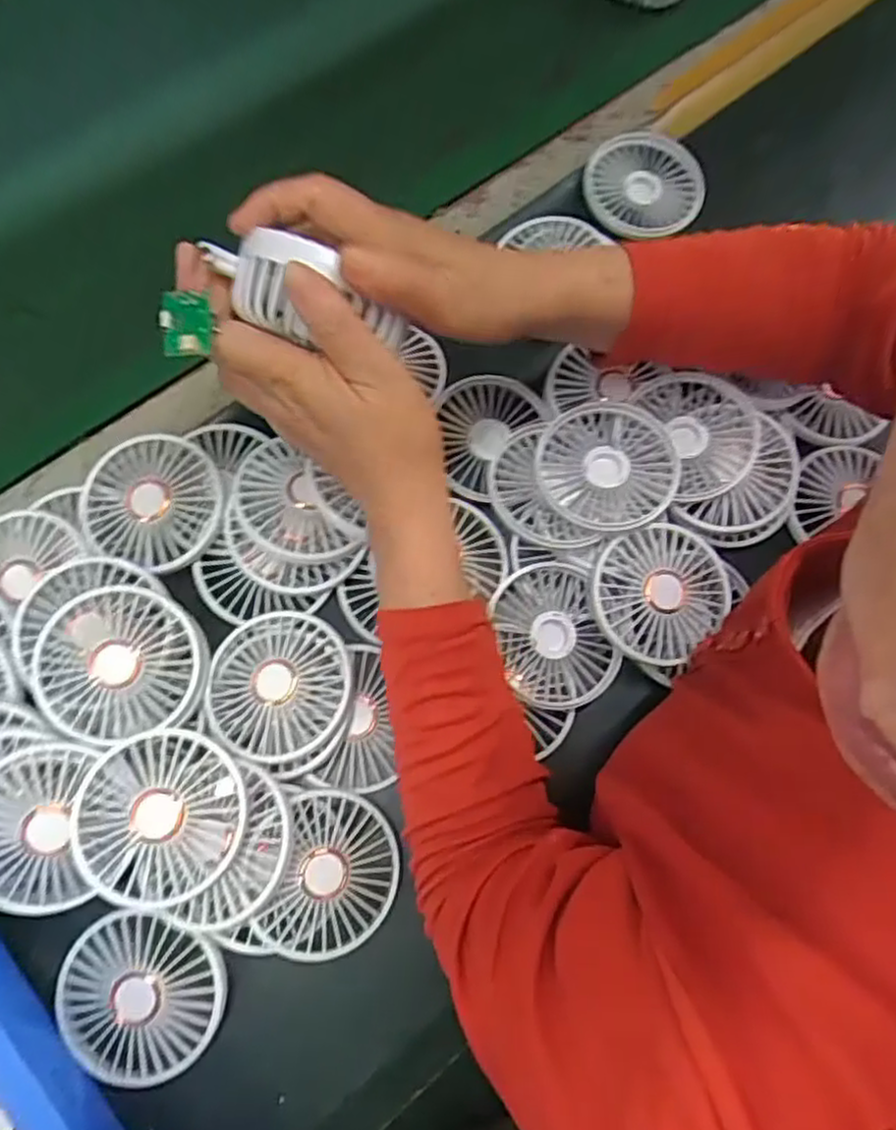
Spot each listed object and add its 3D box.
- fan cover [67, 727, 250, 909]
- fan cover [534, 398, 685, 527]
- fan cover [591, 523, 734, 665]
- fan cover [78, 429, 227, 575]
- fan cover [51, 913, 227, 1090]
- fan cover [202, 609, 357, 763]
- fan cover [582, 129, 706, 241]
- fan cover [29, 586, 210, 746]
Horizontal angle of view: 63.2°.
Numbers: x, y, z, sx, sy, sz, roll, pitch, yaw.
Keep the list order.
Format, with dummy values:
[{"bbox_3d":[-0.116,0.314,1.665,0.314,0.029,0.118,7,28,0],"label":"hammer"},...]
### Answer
[{"bbox_3d":[-0.154,0.134,0.389,0.083,0.021,0.088,40,75,10],"label":"fan cover"},{"bbox_3d":[0.102,-0.064,0.466,0.087,0.020,0.087,-41,78,-14],"label":"fan cover"},{"bbox_3d":[0.132,0.015,0.457,0.077,0.024,0.091,39,75,10],"label":"fan cover"},{"bbox_3d":[-0.185,-0.041,0.461,0.094,0.025,0.081,19,86,6],"label":"fan cover"},{"bbox_3d":[-0.167,0.233,0.394,0.088,0.015,0.084,-24,83,-4],"label":"fan cover"},{"bbox_3d":[-0.100,0.072,0.436,0.082,0.021,0.085,25,73,6],"label":"fan cover"},{"bbox_3d":[0.146,-0.282,0.543,0.088,0.012,0.099,22,72,5],"label":"fan cover"},{"bbox_3d":[-0.186,0.055,0.408,0.088,0.014,0.083,7,72,0],"label":"fan cover"}]

